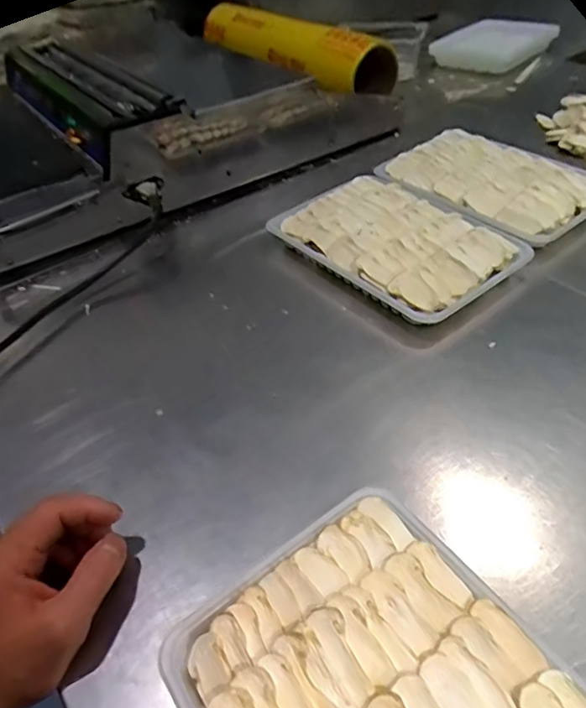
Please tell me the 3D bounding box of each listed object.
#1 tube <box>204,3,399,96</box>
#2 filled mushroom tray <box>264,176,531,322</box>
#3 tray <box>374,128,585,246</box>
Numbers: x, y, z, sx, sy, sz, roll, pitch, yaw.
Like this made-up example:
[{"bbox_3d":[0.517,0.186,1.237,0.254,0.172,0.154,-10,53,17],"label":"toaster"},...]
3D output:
[{"bbox_3d":[-0.006,-0.478,0.813,0.079,0.071,0.370,-33,50,-25],"label":"tube"},{"bbox_3d":[0.106,-0.116,0.541,0.153,0.037,0.221,-32,50,-24],"label":"filled mushroom tray"},{"bbox_3d":[0.225,-0.198,0.612,0.159,0.039,0.232,-34,50,-25],"label":"tray"}]

